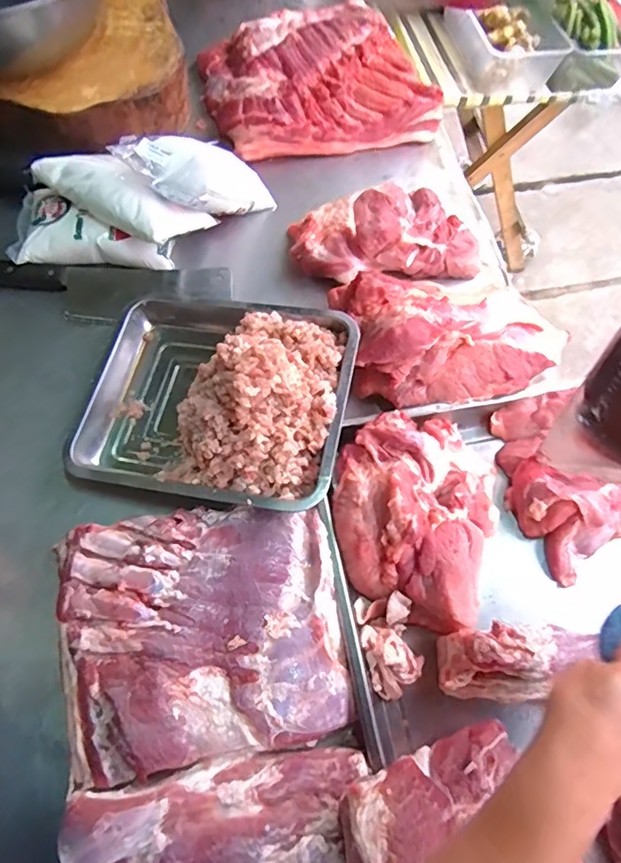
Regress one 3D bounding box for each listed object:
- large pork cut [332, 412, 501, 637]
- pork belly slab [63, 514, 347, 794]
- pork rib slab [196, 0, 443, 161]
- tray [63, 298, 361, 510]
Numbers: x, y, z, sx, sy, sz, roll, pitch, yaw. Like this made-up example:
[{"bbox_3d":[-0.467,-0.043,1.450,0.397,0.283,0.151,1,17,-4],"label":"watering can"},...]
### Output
[{"bbox_3d":[0.119,0.087,0.574,0.183,0.069,0.231,11,67,2],"label":"large pork cut"},{"bbox_3d":[-0.111,0.197,0.528,0.278,0.046,0.241,-9,68,-7],"label":"pork belly slab"},{"bbox_3d":[0.000,-0.594,0.880,0.343,0.056,0.303,-15,69,-9],"label":"pork rib slab"},{"bbox_3d":[-0.102,-0.051,0.601,0.288,0.127,0.260,13,67,3],"label":"tray"}]

